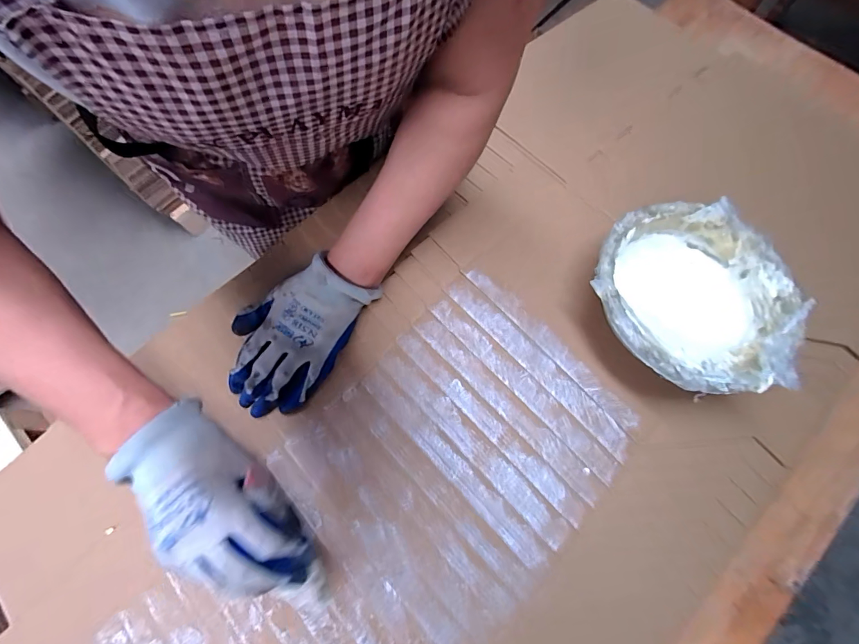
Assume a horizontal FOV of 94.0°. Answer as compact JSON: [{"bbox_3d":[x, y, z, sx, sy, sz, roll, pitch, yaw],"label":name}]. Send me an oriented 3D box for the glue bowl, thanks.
[{"bbox_3d":[0.255,-0.021,0.408,0.190,0.070,0.187,0,72,1],"label":"glue bowl"}]

